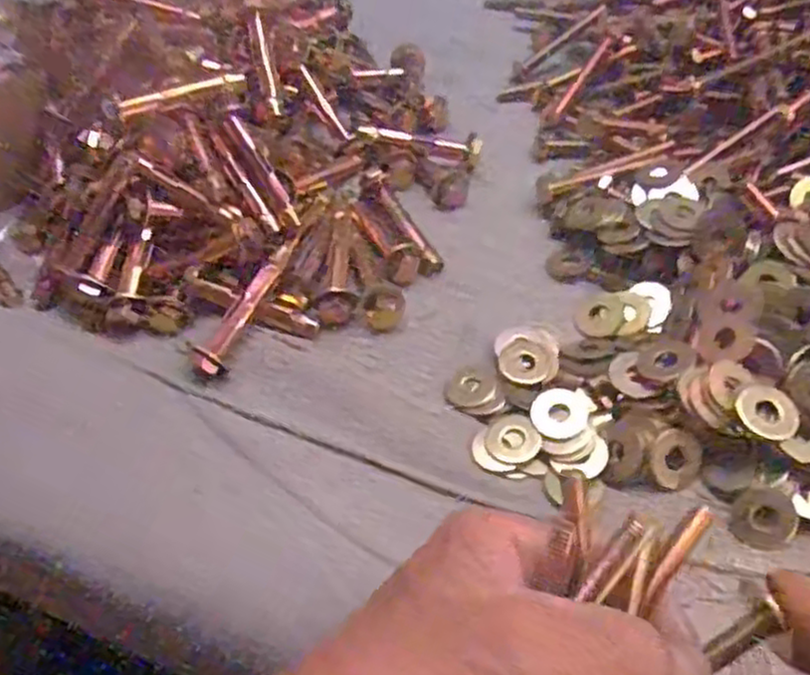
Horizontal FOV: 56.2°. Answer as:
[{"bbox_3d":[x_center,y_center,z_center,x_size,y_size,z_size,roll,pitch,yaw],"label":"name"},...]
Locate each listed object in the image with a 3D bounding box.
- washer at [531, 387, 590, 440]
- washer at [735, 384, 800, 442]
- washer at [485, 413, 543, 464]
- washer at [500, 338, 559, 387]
[{"bbox_3d":[0.059,0.028,0.288,0.021,0.004,0.021,-4,58,7],"label":"washer"},{"bbox_3d":[0.124,0.026,0.261,0.019,0.005,0.021,-21,68,-8],"label":"washer"},{"bbox_3d":[0.041,0.038,0.288,0.021,0.004,0.020,-7,55,11],"label":"washer"},{"bbox_3d":[0.050,0.009,0.306,0.023,0.004,0.023,-1,49,2],"label":"washer"}]

